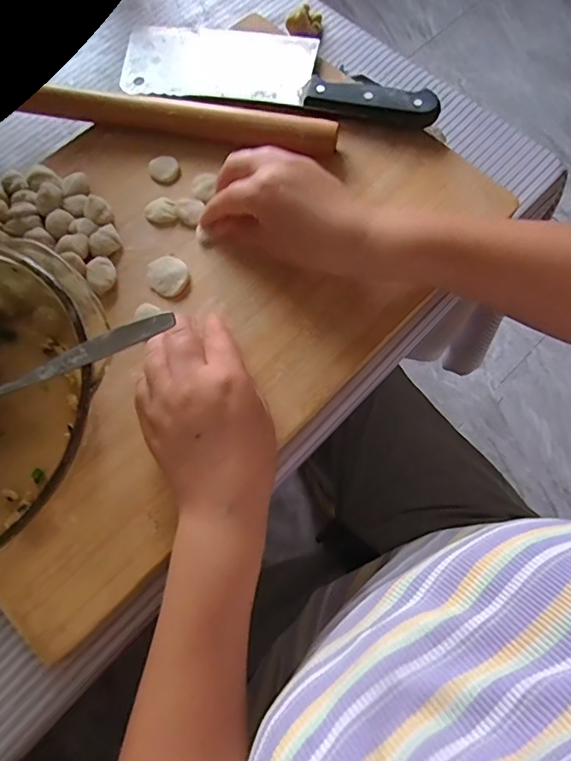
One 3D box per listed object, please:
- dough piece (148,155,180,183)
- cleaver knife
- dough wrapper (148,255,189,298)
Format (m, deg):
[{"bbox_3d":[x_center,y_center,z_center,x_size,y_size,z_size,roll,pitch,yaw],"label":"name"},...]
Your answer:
[{"bbox_3d":[-0.099,-0.174,0.414,0.024,0.006,0.021,-18,72,-6],"label":"dough piece"},{"bbox_3d":[-0.008,-0.269,0.438,0.272,0.022,0.083,12,71,4],"label":"cleaver knife"},{"bbox_3d":[-0.088,-0.079,0.383,0.030,0.004,0.035,-2,71,0],"label":"dough wrapper"}]

